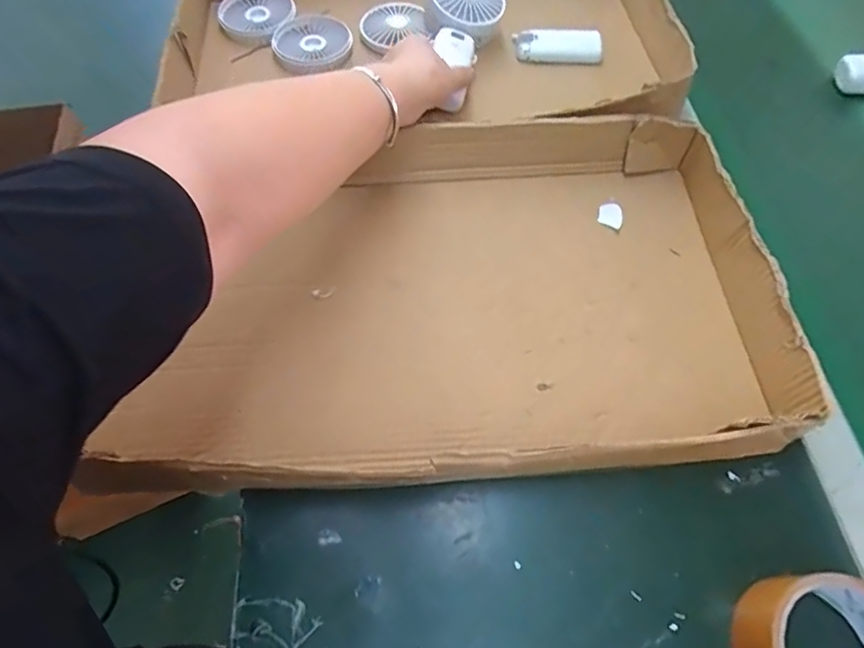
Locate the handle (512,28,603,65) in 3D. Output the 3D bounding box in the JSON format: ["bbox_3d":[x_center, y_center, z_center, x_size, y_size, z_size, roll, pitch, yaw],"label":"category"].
[{"bbox_3d":[0.142,-0.313,0.582,0.095,0.017,0.044,-1,62,1],"label":"handle"}]

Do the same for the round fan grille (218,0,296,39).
[{"bbox_3d":[-0.208,-0.372,0.615,0.084,0.017,0.084,-7,62,-2],"label":"round fan grille"}]

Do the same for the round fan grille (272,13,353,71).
[{"bbox_3d":[-0.139,-0.329,0.606,0.086,0.021,0.086,-1,62,1],"label":"round fan grille"}]

